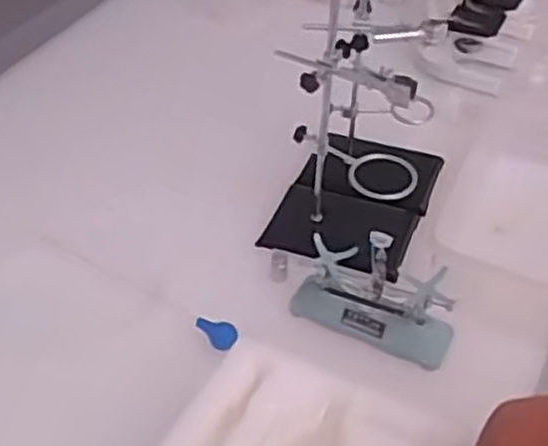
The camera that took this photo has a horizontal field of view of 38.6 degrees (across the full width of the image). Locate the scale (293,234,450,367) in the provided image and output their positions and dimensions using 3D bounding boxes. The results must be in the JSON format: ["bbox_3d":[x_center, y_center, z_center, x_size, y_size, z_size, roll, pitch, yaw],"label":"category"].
[{"bbox_3d":[0.119,0.080,0.914,0.184,0.138,0.066,19,47,20],"label":"scale"}]

